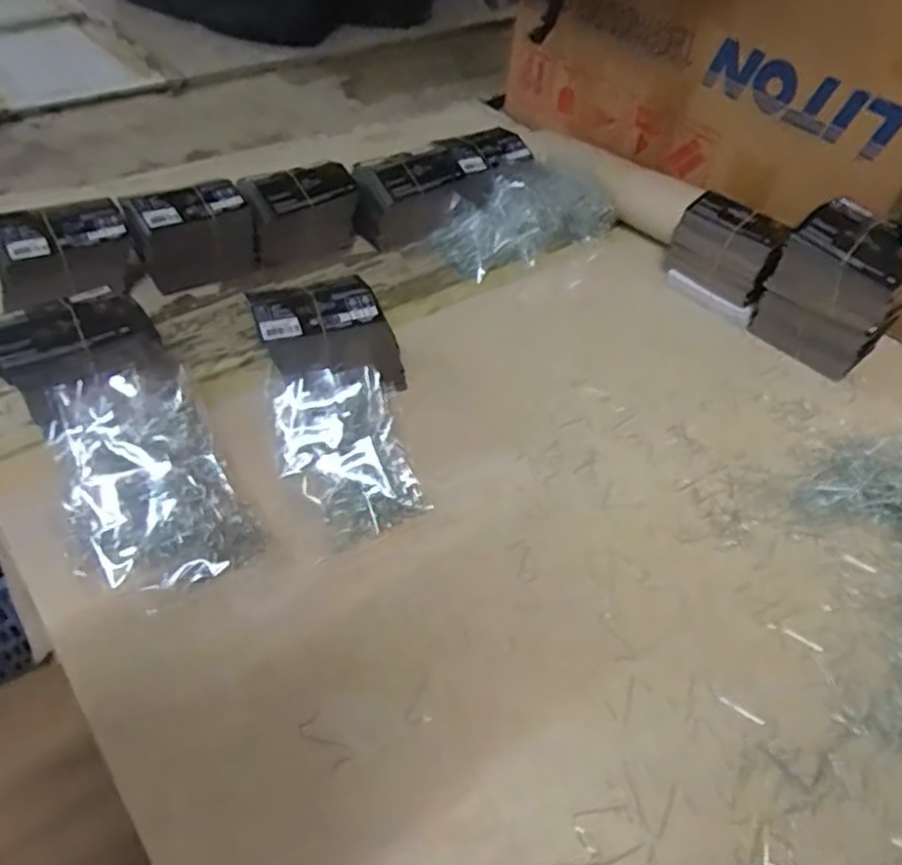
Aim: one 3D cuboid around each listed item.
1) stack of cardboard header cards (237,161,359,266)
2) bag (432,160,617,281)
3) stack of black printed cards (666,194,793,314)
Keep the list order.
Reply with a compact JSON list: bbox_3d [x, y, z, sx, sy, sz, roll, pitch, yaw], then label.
[{"bbox_3d":[-0.160,-0.231,0.763,0.116,0.084,0.059,-17,51,-20],"label":"stack of cardboard header cards"},{"bbox_3d":[0.085,-0.249,0.813,0.212,0.064,0.093,-27,55,-28],"label":"bag"},{"bbox_3d":[0.290,-0.184,0.754,0.055,0.092,0.116,-30,57,-29],"label":"stack of black printed cards"}]

